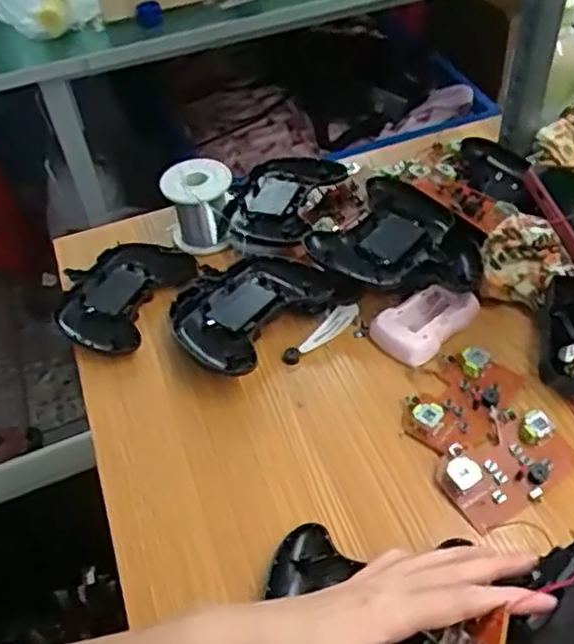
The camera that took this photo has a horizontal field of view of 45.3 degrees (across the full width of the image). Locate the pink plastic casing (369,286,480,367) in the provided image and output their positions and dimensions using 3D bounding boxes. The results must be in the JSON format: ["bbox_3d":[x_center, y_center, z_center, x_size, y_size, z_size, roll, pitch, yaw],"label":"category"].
[{"bbox_3d":[0.110,-0.001,0.547,0.083,0.017,0.047,-35,53,-23],"label":"pink plastic casing"}]

